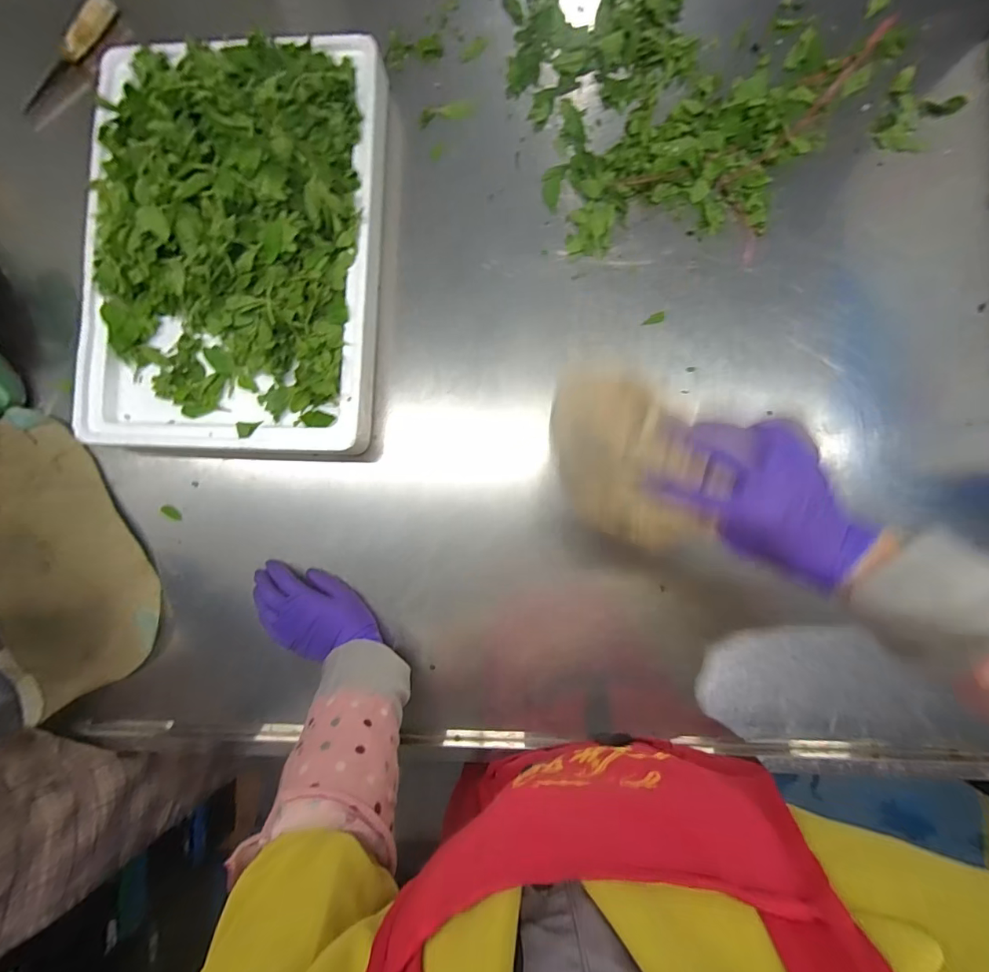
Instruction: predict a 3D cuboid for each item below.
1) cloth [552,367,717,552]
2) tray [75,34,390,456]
[{"bbox_3d":[0.101,-0.022,0.370,0.090,0.051,0.155,-20,86,4],"label":"cloth"},{"bbox_3d":[-0.333,-0.295,0.561,0.364,0.120,0.502,2,88,5],"label":"tray"}]

